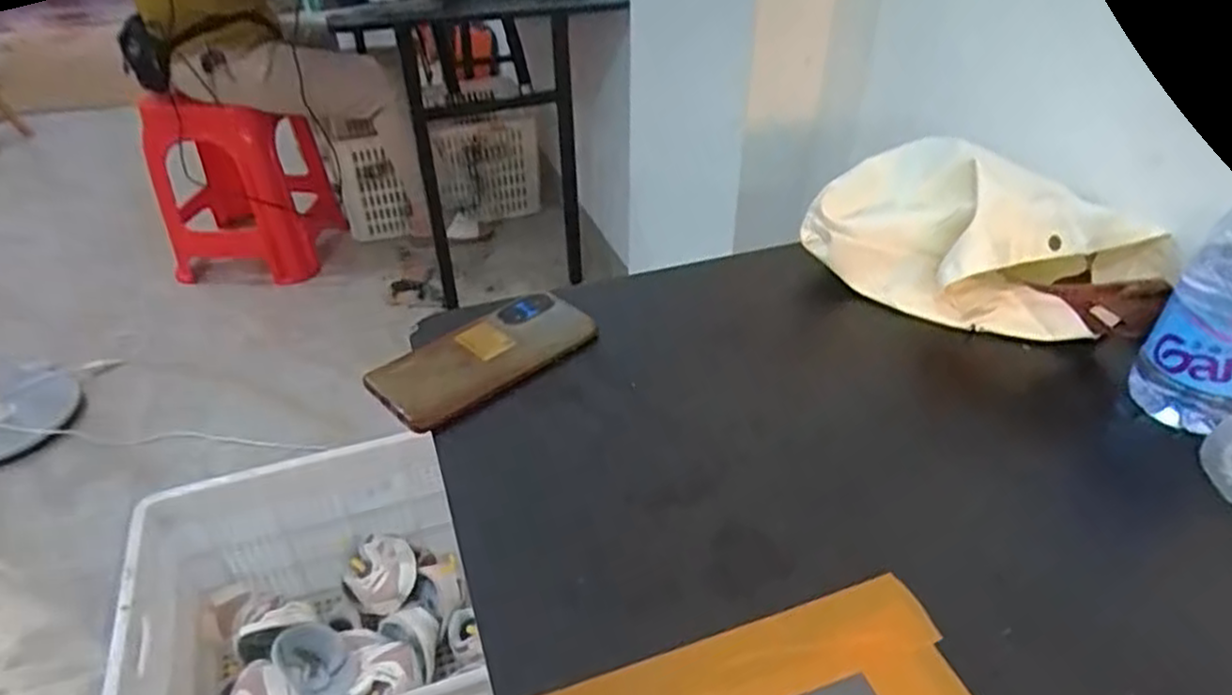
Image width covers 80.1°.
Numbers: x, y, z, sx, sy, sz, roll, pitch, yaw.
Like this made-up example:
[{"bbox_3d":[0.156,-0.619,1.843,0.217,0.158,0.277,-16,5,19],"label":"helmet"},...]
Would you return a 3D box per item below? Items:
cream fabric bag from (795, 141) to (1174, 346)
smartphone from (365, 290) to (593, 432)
[{"bbox_3d":[0.297,-0.089,0.597,0.263,0.105,0.159,19,40,23],"label":"cream fabric bag"},{"bbox_3d":[-0.096,0.004,0.540,0.071,0.015,0.162,30,45,34],"label":"smartphone"}]

